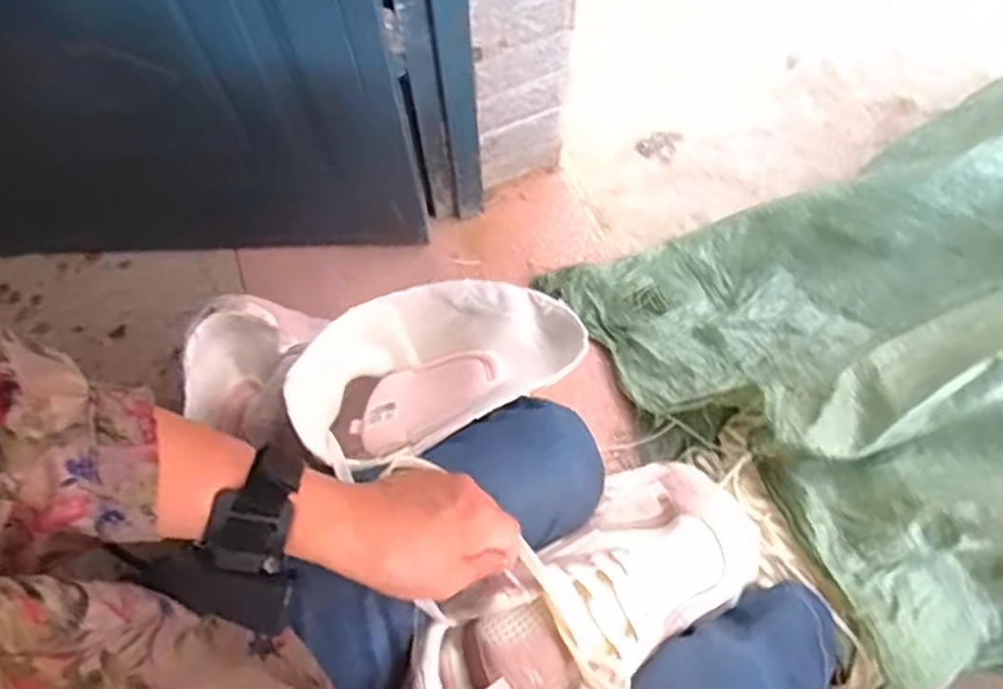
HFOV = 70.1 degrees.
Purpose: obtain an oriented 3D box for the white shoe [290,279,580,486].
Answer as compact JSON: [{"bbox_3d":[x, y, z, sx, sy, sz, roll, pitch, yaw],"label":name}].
[{"bbox_3d":[-0.048,0.018,0.555,0.209,0.088,0.132,-7,69,-1],"label":"white shoe"}]

